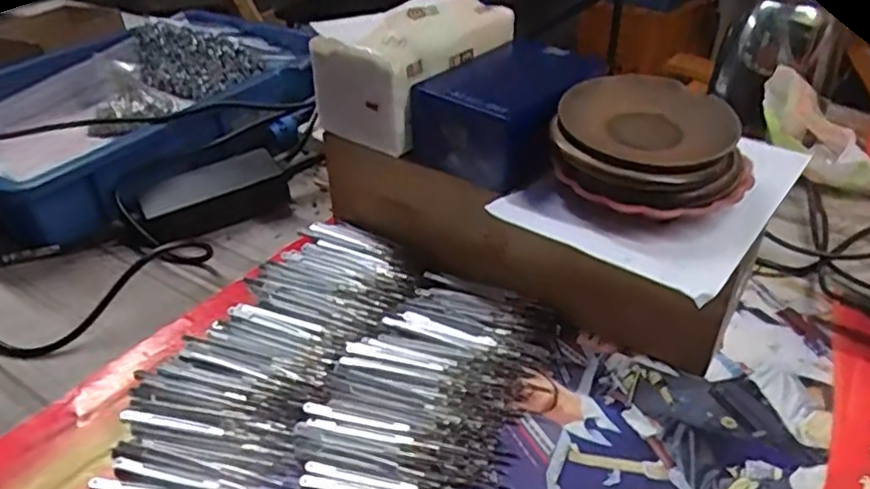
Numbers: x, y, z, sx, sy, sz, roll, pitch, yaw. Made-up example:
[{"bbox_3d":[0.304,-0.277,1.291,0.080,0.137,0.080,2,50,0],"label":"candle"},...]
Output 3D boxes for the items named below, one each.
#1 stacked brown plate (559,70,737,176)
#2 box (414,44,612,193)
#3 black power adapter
[{"bbox_3d":[0.147,-0.086,0.461,0.112,0.025,0.108,-2,35,1],"label":"stacked brown plate"},{"bbox_3d":[0.061,-0.106,0.520,0.102,0.059,0.131,26,43,32],"label":"box"},{"bbox_3d":[-0.217,-0.045,0.645,0.145,0.042,0.065,-27,42,-31],"label":"black power adapter"}]

